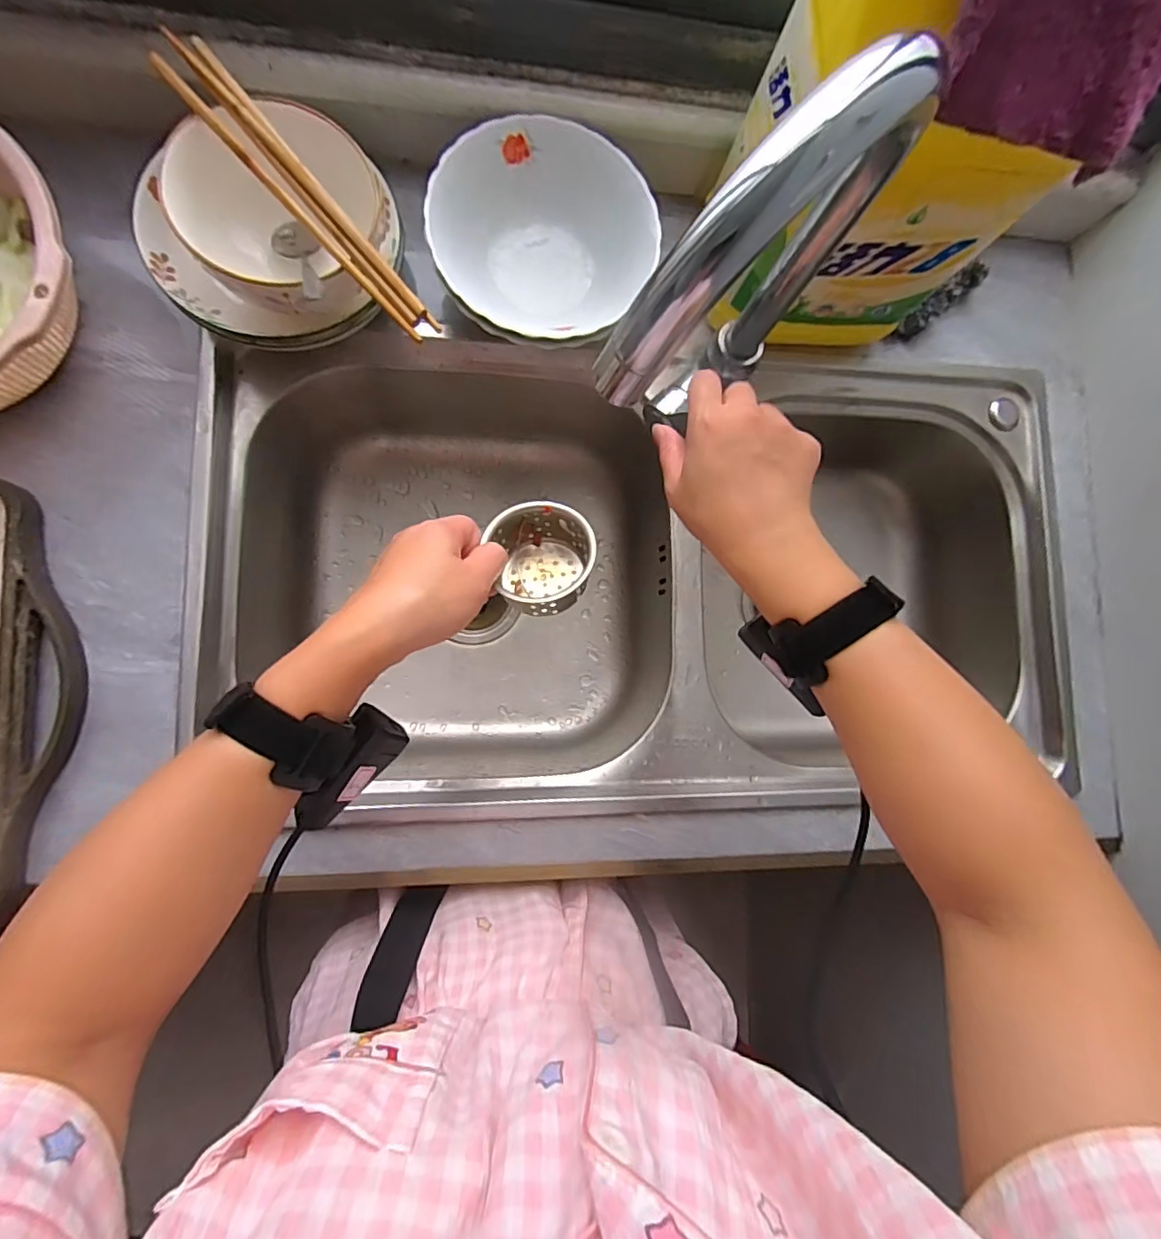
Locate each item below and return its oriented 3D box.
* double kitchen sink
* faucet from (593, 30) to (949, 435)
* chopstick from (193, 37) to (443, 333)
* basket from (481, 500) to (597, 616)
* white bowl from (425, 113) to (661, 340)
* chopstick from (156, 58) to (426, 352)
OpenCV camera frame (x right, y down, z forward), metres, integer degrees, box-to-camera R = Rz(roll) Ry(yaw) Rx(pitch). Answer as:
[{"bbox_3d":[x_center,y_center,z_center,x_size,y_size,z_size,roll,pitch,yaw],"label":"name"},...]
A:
[{"bbox_3d":[0.066,-0.039,0.559,0.745,0.176,0.393,1,85,-8],"label":"double kitchen sink"},{"bbox_3d":[0.068,-0.142,0.289,0.039,0.257,0.174,41,81,-3],"label":"faucet"},{"bbox_3d":[-0.171,-0.278,0.358,0.012,0.012,0.233,-41,92,-9],"label":"chopstick"},{"bbox_3d":[-0.025,-0.038,0.378,0.072,0.045,0.078,-2,62,4],"label":"basket"},{"bbox_3d":[-0.035,-0.299,0.448,0.169,0.057,0.158,1,85,-8],"label":"white bowl"},{"bbox_3d":[-0.185,-0.265,0.358,0.009,0.009,0.234,-44,92,-9],"label":"chopstick"}]

